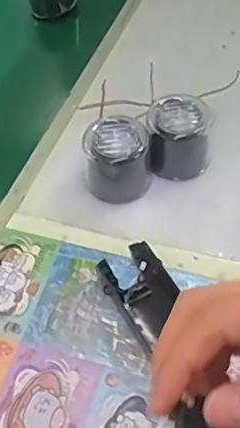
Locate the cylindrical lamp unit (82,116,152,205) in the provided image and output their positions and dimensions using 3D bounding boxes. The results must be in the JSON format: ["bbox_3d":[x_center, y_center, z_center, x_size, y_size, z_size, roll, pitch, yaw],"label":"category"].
[{"bbox_3d":[-0.002,-0.047,0.486,0.056,0.061,0.047,-4,54,2],"label":"cylindrical lamp unit"}]

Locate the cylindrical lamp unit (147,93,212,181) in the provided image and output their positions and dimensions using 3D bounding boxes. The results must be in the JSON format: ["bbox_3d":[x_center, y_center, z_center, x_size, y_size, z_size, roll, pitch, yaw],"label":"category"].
[{"bbox_3d":[0.054,-0.070,0.505,0.052,0.058,0.054,-2,54,3],"label":"cylindrical lamp unit"}]

